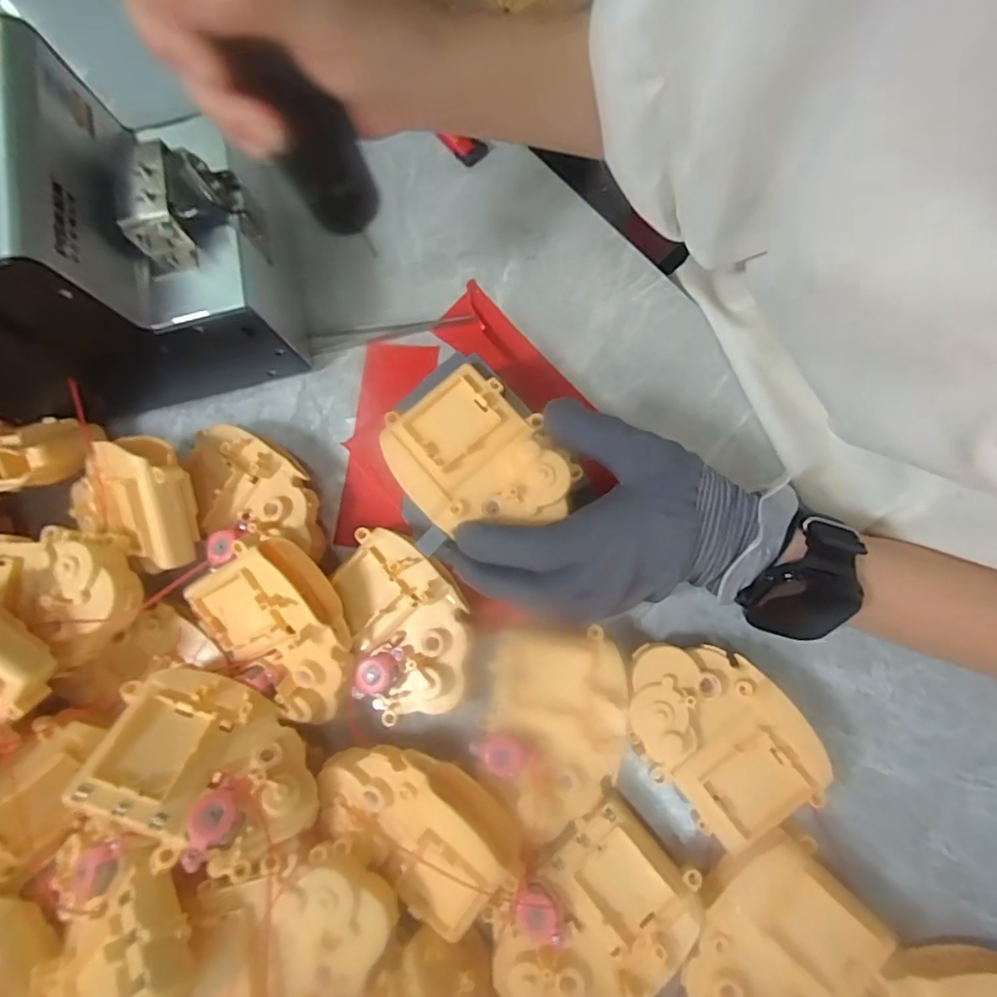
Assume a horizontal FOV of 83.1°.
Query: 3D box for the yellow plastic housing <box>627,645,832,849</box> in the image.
[{"bbox_3d":[0.106,0.114,0.274,0.098,0.022,0.070,44,86,11],"label":"yellow plastic housing"}]

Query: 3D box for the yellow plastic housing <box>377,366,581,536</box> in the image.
[{"bbox_3d":[-0.011,-0.020,0.277,0.071,0.018,0.087,-35,76,-9],"label":"yellow plastic housing"}]

